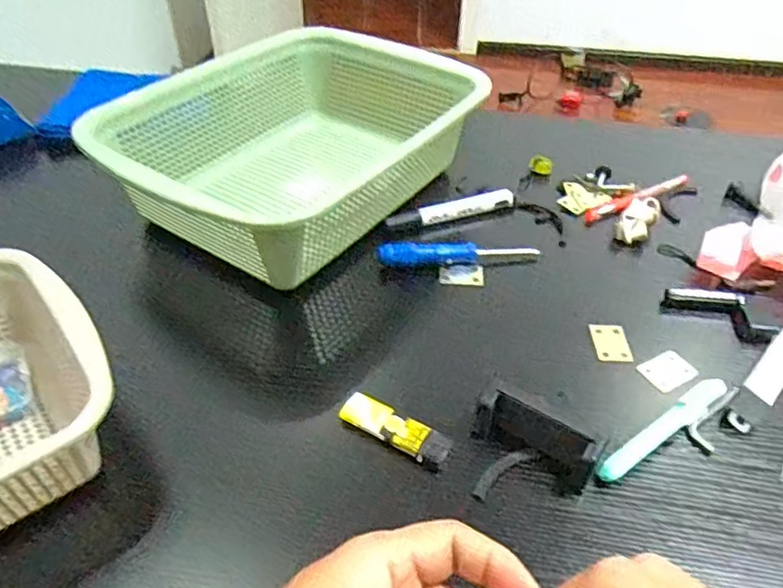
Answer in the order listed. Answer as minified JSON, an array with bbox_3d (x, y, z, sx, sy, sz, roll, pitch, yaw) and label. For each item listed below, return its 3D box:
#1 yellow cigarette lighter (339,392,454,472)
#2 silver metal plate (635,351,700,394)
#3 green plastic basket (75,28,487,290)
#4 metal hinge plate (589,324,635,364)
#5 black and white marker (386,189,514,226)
[{"bbox_3d":[0.003,0.091,0.411,0.078,0.010,0.023,22,47,22],"label":"yellow cigarette lighter"},{"bbox_3d":[0.208,0.058,0.460,0.041,0.004,0.031,-19,41,-22],"label":"silver metal plate"},{"bbox_3d":[-0.088,-0.150,0.605,0.251,0.099,0.336,29,50,27],"label":"green plastic basket"},{"bbox_3d":[0.173,0.038,0.480,0.028,0.004,0.041,2,43,2],"label":"metal hinge plate"},{"bbox_3d":[0.059,-0.083,0.597,0.132,0.016,0.018,-14,45,-16],"label":"black and white marker"}]

